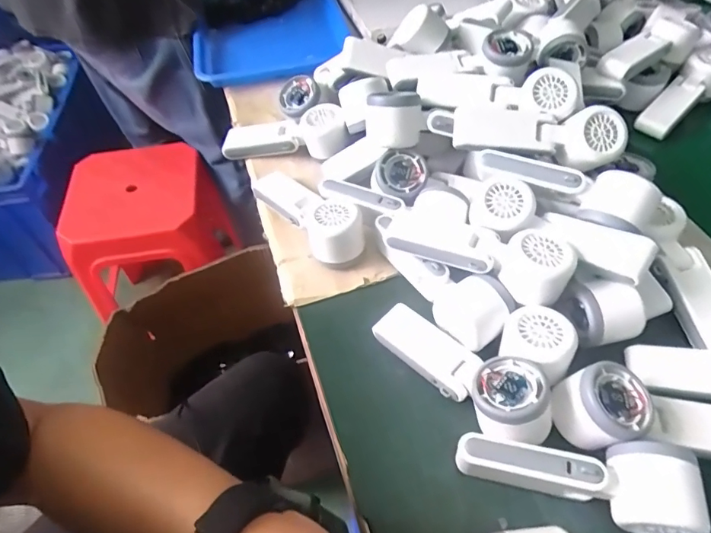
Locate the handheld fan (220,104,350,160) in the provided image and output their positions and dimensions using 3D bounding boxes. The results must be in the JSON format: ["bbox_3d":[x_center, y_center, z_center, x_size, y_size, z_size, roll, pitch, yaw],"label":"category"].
[{"bbox_3d":[-0.088,-0.176,0.627,0.184,0.046,0.062,-1,51,24],"label":"handheld fan"}]

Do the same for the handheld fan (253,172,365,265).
[{"bbox_3d":[-0.050,-0.059,0.520,0.058,0.054,0.168,-33,46,-21],"label":"handheld fan"}]

